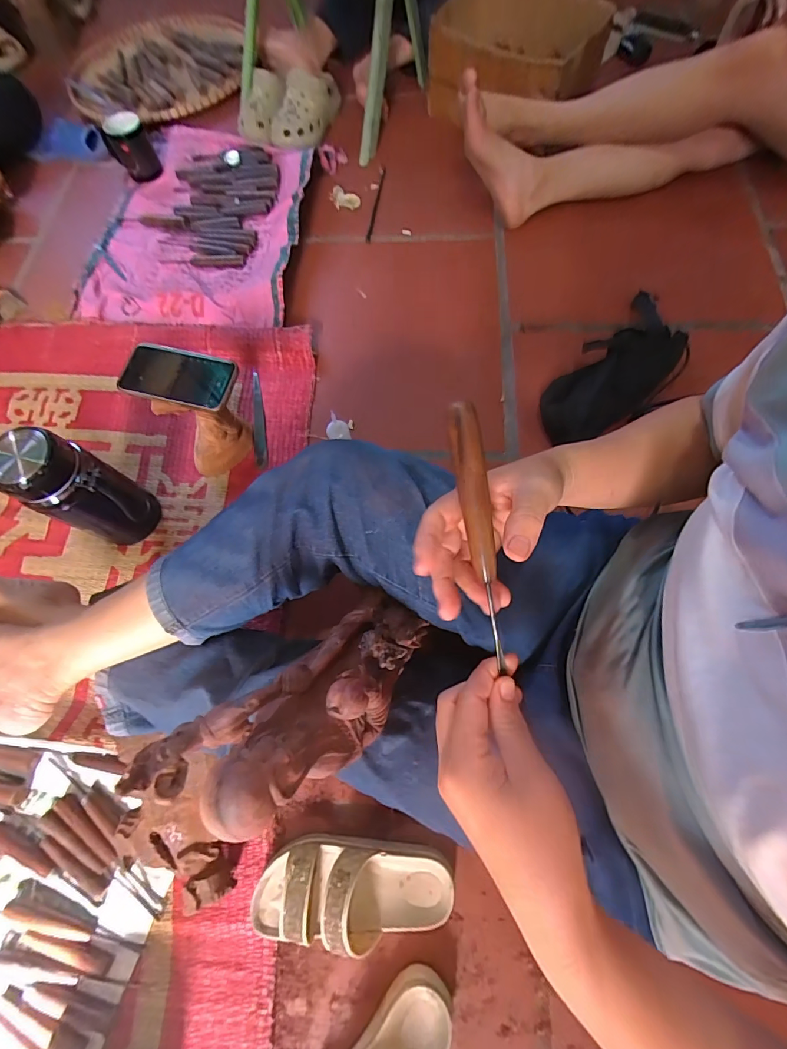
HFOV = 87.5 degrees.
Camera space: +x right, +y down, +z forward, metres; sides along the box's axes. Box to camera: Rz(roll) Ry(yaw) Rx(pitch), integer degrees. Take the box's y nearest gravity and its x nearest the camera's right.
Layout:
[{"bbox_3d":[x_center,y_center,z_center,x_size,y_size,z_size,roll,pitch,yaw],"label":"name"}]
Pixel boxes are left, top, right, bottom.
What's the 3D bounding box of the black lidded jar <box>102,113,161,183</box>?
[{"bbox_3d":[-0.599,-0.861,0.927,0.093,0.096,0.082,42,77,17],"label":"black lidded jar"}]

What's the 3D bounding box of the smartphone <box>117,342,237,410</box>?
[{"bbox_3d":[-0.284,-0.197,0.541,0.148,0.015,0.075,12,71,8],"label":"smartphone"}]

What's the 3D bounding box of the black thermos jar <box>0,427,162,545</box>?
[{"bbox_3d":[-0.417,-0.041,0.566,0.082,0.213,0.096,32,74,12],"label":"black thermos jar"}]

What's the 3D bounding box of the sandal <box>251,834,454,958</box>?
[{"bbox_3d":[-0.049,0.416,0.466,0.225,0.077,0.088,-3,69,3],"label":"sandal"}]

